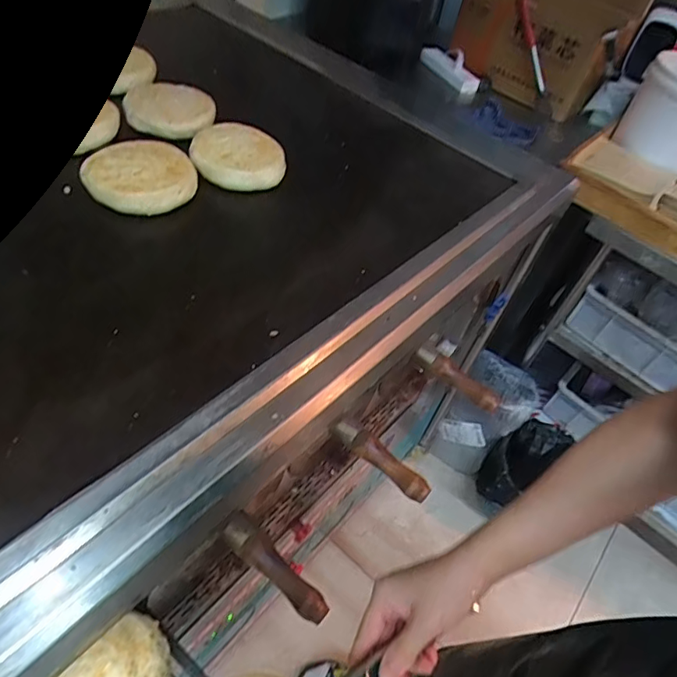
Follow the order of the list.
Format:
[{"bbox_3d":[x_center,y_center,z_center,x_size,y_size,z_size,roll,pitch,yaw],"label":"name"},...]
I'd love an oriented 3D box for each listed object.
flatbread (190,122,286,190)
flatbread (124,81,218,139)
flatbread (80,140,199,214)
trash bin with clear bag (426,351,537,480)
[{"bbox_3d":[-0.132,-0.246,0.679,0.118,0.024,0.135,5,49,-8],"label":"flatbread"},{"bbox_3d":[-0.239,-0.330,0.725,0.119,0.022,0.138,-10,53,-20],"label":"flatbread"},{"bbox_3d":[-0.239,-0.200,0.619,0.126,0.021,0.122,2,49,-10],"label":"flatbread"},{"bbox_3d":[0.386,0.228,1.410,0.184,0.327,0.181,31,51,15],"label":"trash bin with clear bag"}]

